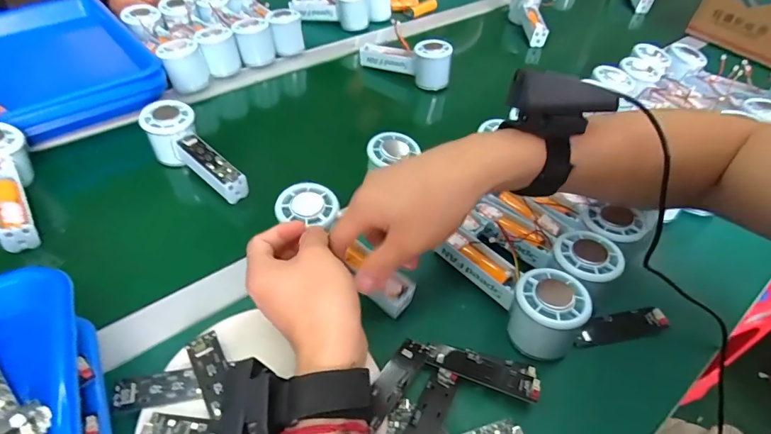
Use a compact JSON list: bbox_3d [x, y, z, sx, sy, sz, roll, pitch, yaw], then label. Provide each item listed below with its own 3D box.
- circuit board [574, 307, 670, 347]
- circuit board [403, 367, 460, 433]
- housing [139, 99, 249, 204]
[{"bbox_3d":[0.213,0.098,0.374,0.089,0.009,0.025,-5,48,-9],"label":"circuit board"},{"bbox_3d":[0.031,0.149,0.303,0.023,0.009,0.089,24,34,15],"label":"circuit board"},{"bbox_3d":[-0.218,-0.070,0.483,0.148,0.054,0.051,39,53,10],"label":"housing"}]

